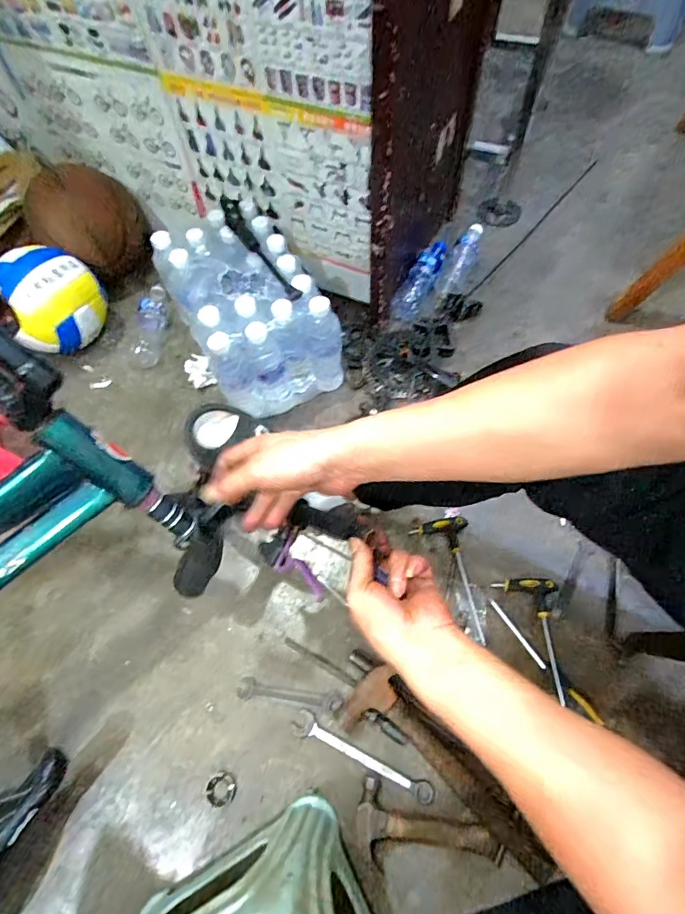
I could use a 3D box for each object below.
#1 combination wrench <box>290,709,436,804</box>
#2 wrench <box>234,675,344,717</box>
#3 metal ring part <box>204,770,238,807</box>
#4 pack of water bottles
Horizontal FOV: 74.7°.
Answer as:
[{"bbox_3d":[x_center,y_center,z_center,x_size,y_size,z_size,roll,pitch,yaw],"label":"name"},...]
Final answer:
[{"bbox_3d":[0.026,0.425,0.635,0.210,0.012,0.032,23,67,13],"label":"combination wrench"},{"bbox_3d":[-0.080,0.363,0.683,0.162,0.006,0.031,7,64,6],"label":"wrench"},{"bbox_3d":[-0.173,0.472,0.639,0.044,0.005,0.042,-1,63,2],"label":"metal ring part"},{"bbox_3d":[-0.182,-0.290,0.883,0.223,0.211,0.347,-26,65,-10],"label":"pack of water bottles"}]

